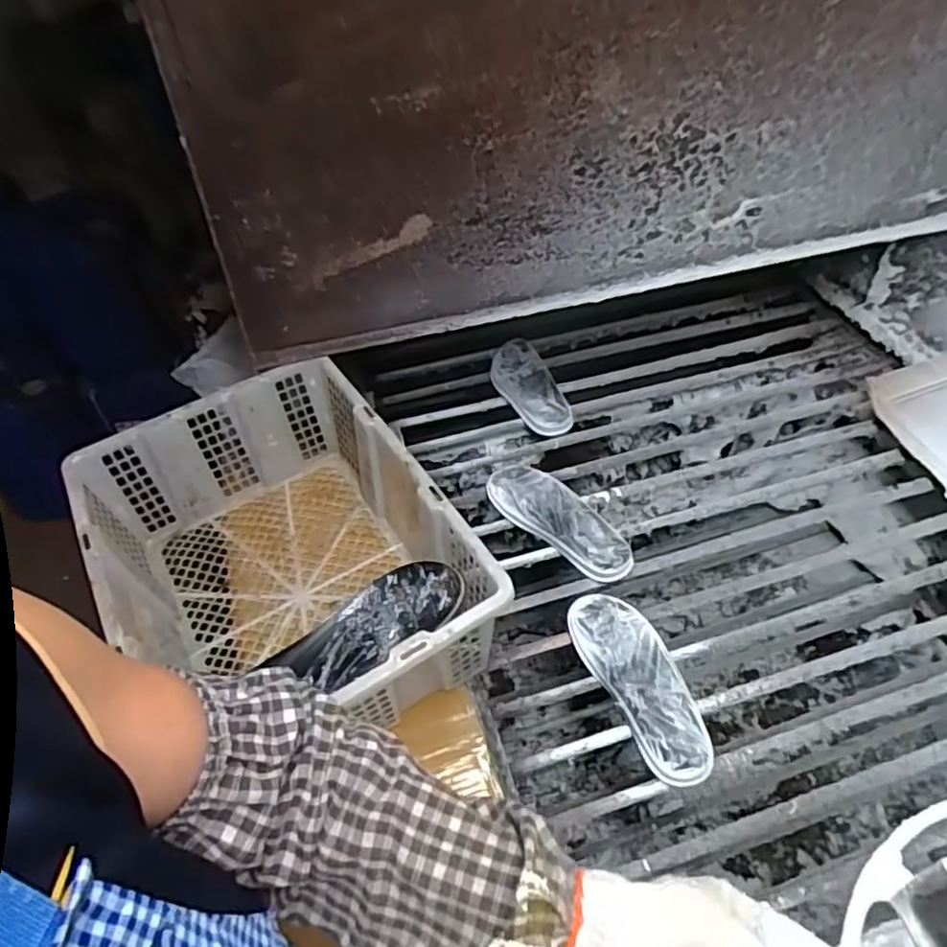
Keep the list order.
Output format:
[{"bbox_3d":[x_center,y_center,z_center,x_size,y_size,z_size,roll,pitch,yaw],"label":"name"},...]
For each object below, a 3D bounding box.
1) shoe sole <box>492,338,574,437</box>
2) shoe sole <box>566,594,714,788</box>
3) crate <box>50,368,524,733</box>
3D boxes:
[{"bbox_3d":[0.095,-0.144,1.178,0.091,0.035,0.230,-15,49,-11],"label":"shoe sole"},{"bbox_3d":[0.196,0.238,0.790,0.091,0.016,0.230,-23,51,-12],"label":"shoe sole"},{"bbox_3d":[-0.221,0.100,0.794,0.342,0.179,0.469,-26,52,-19],"label":"crate"}]

